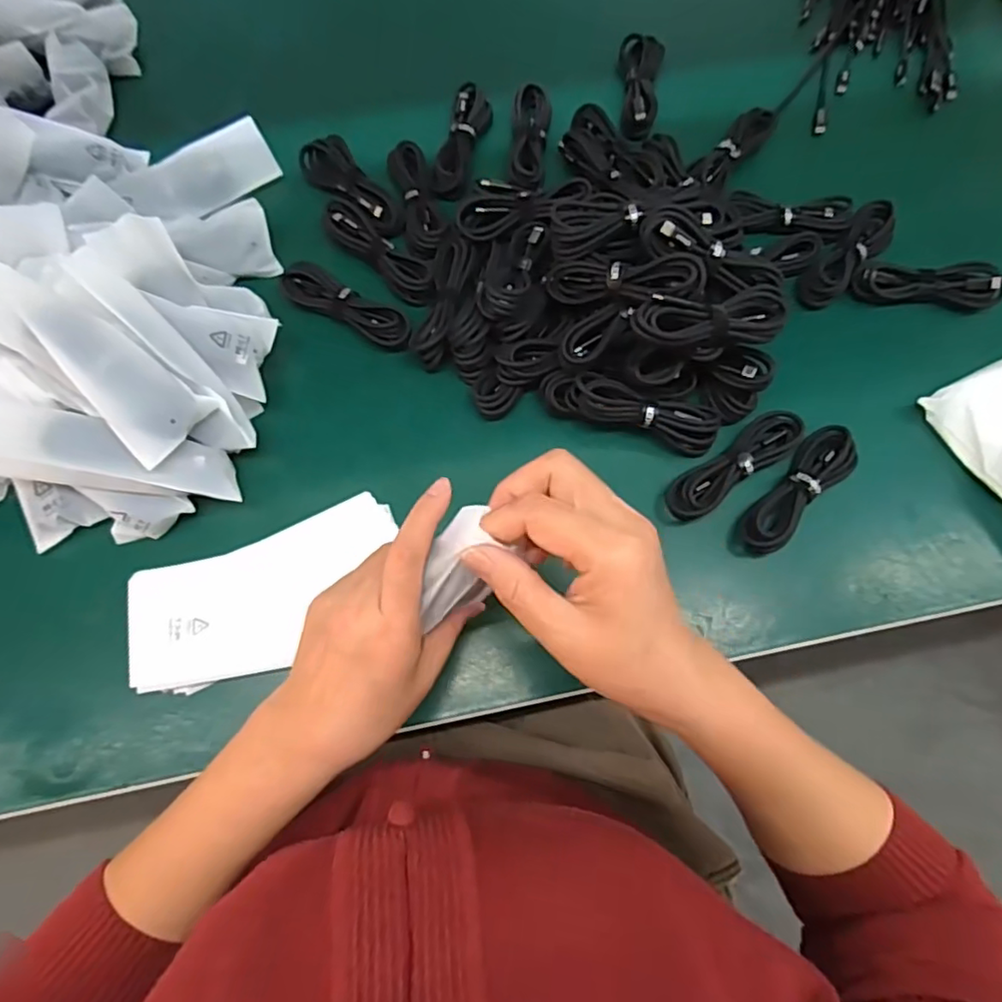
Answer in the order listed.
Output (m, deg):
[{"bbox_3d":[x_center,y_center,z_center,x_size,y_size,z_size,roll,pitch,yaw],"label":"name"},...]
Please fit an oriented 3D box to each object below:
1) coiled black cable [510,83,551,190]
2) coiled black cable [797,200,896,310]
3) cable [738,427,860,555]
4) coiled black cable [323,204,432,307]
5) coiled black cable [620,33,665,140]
[{"bbox_3d":[0.025,-0.310,0.510,0.031,0.014,0.106,4,72,0],"label":"coiled black cable"},{"bbox_3d":[0.281,-0.199,0.482,0.034,0.024,0.103,40,76,11],"label":"coiled black cable"},{"bbox_3d":[0.212,-0.007,0.427,0.035,0.026,0.111,41,76,11],"label":"cable"},{"bbox_3d":[-0.097,-0.198,0.479,0.104,0.025,0.033,40,76,11],"label":"coiled black cable"},{"bbox_3d":[0.124,-0.375,0.535,0.037,0.022,0.111,9,72,2],"label":"coiled black cable"}]

